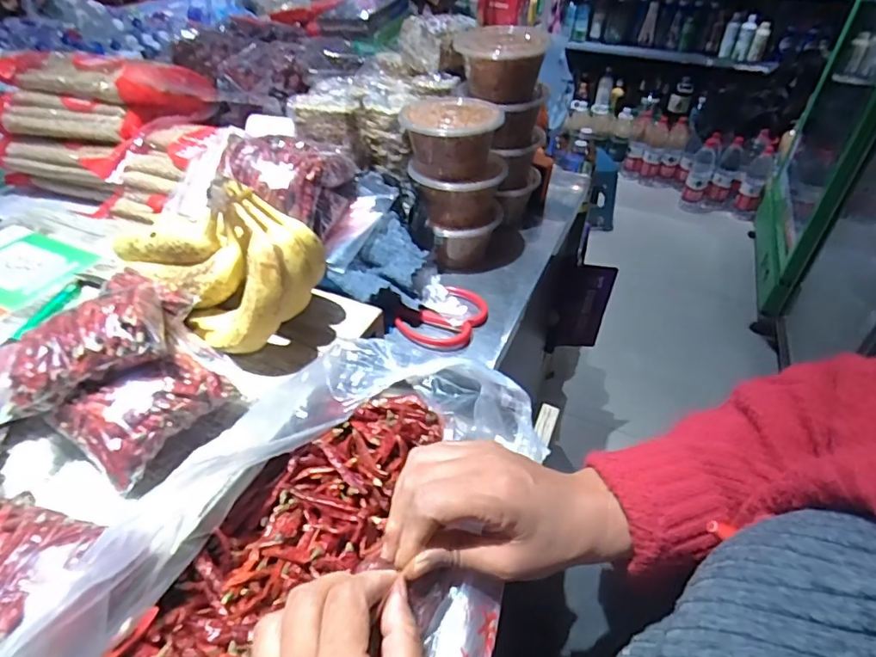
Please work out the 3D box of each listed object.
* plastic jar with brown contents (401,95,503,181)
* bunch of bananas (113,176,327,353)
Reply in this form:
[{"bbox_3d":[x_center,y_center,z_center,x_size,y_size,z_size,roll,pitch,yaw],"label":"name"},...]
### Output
[{"bbox_3d":[0.013,-0.216,0.604,0.108,0.063,0.126,-4,41,-6],"label":"plastic jar with brown contents"},{"bbox_3d":[-0.193,-0.073,0.463,0.207,0.108,0.103,29,48,28],"label":"bunch of bananas"}]

